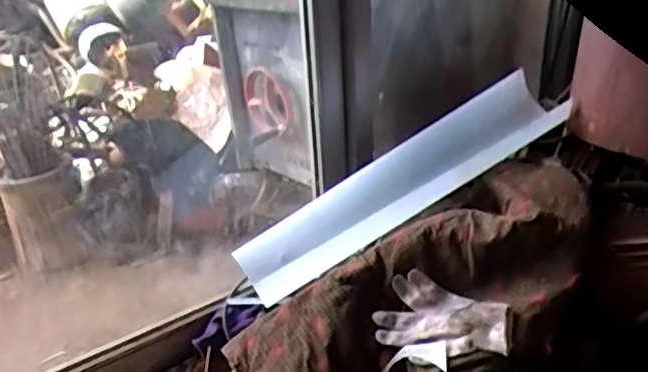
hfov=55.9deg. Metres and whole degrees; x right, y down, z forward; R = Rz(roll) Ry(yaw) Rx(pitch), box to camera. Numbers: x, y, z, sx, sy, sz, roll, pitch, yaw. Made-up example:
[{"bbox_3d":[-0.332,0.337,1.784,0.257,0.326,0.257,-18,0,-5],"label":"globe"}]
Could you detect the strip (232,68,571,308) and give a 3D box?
[{"bbox_3d":[0.137,-0.001,1.072,0.622,0.073,0.133,-32,34,-7],"label":"strip"}]

